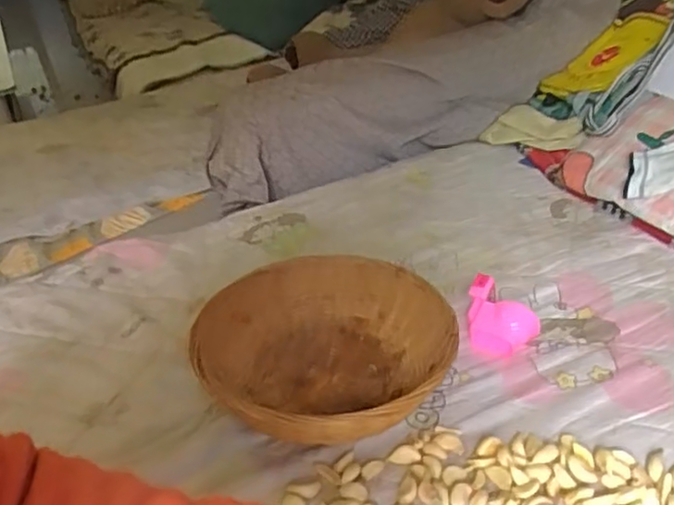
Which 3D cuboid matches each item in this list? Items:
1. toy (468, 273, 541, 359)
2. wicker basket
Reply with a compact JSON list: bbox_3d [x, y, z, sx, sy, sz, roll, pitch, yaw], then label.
[{"bbox_3d":[0.174,0.067,0.685,0.069,0.048,0.077,3,34,16],"label":"toy"},{"bbox_3d":[-0.009,0.096,0.648,0.243,0.074,0.247,2,34,14],"label":"wicker basket"}]

